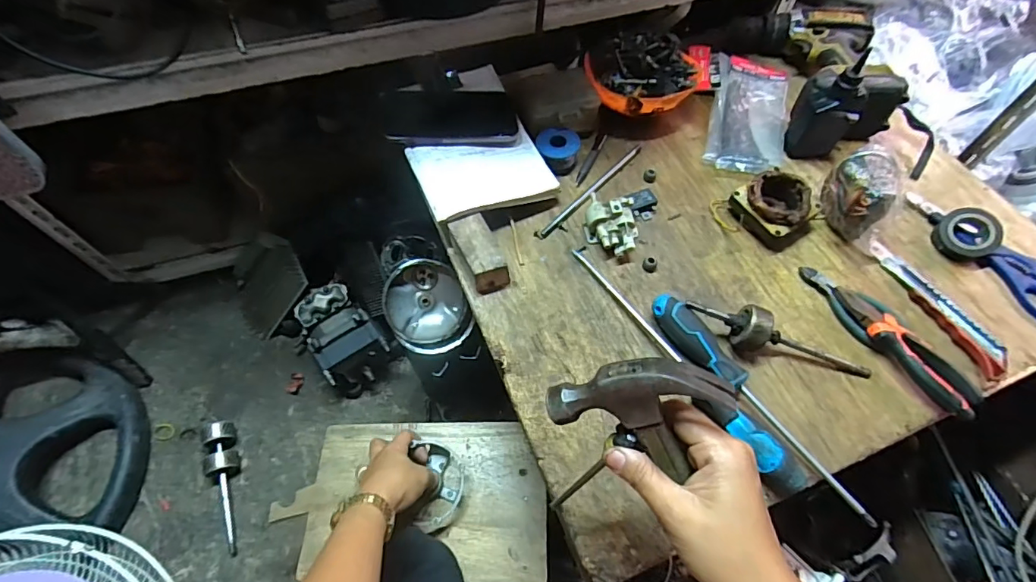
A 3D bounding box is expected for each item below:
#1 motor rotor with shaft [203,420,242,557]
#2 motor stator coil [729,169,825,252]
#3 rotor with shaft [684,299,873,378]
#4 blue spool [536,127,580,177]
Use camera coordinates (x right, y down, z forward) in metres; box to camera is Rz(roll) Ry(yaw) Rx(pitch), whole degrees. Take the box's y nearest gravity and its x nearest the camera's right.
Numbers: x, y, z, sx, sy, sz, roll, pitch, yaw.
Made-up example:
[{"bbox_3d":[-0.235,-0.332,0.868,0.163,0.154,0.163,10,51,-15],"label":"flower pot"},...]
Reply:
[{"bbox_3d":[-0.433,0.281,0.730,0.043,0.041,0.198,-20,62,-11],"label":"motor rotor with shaft"},{"bbox_3d":[0.304,-0.100,0.577,0.088,0.045,0.081,-31,65,-17],"label":"motor stator coil"},{"bbox_3d":[0.256,0.050,0.491,0.185,0.045,0.041,25,62,13],"label":"rotor with shaft"},{"bbox_3d":[0.051,-0.175,0.628,0.052,0.030,0.052,0,60,0],"label":"blue spool"}]

